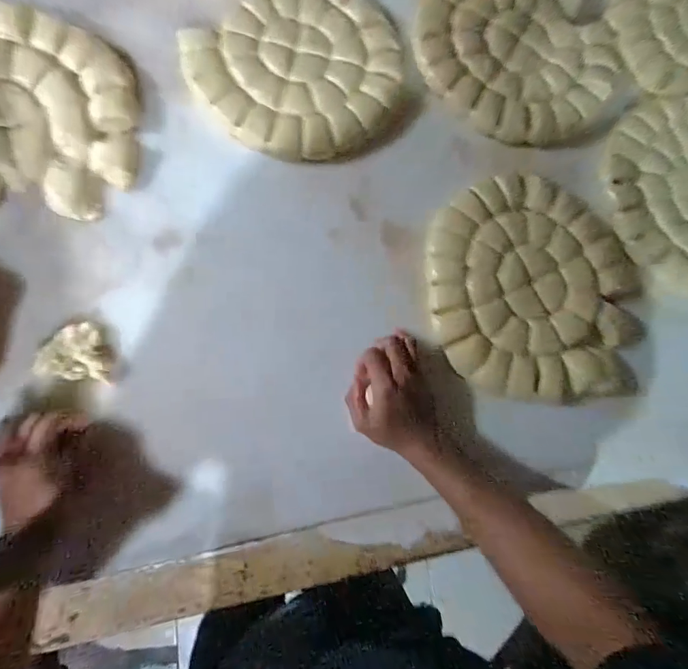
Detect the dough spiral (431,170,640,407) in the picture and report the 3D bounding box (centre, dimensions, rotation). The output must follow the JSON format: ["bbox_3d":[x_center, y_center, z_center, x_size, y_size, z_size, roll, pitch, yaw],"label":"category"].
[{"bbox_3d":[0.246,-0.064,0.525,0.272,0.022,0.281,3,82,-6],"label":"dough spiral"}]

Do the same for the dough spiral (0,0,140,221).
[{"bbox_3d":[-0.397,-0.270,0.488,0.291,0.021,0.246,3,82,-6],"label":"dough spiral"}]

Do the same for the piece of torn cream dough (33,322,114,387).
[{"bbox_3d":[-0.298,0.020,0.463,0.067,0.023,0.063,6,82,-5],"label":"piece of torn cream dough"}]

